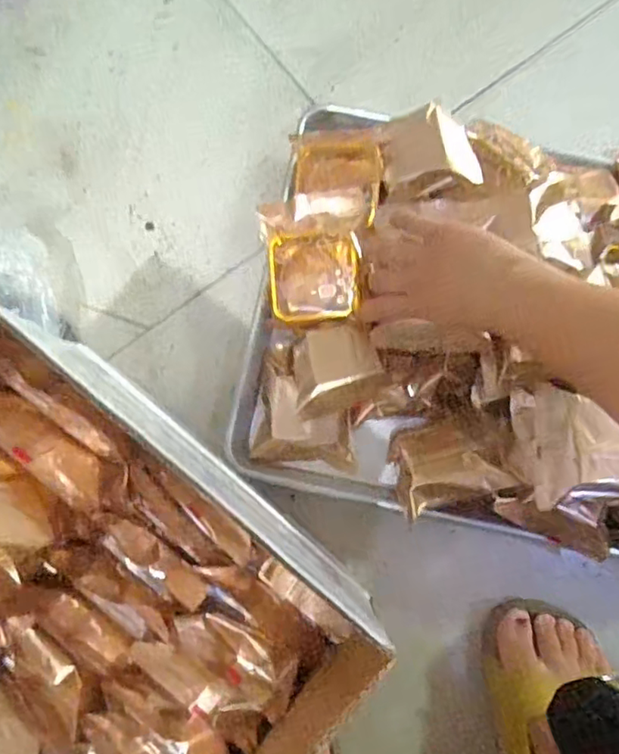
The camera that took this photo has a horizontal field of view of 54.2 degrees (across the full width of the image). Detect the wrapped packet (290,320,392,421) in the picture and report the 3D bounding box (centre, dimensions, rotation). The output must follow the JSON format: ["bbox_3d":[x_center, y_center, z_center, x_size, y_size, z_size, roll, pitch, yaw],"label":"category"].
[{"bbox_3d":[0.025,-0.009,0.594,0.088,0.029,0.080,-17,78,-4],"label":"wrapped packet"}]

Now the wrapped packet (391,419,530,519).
[{"bbox_3d":[0.135,0.081,0.581,0.111,0.027,0.081,-17,62,-2],"label":"wrapped packet"}]

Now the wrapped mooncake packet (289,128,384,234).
[{"bbox_3d":[0.027,-0.198,0.613,0.087,0.033,0.112,1,77,0],"label":"wrapped mooncake packet"}]

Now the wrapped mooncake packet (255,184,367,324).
[{"bbox_3d":[0.007,-0.118,0.605,0.100,0.036,0.126,-5,87,9],"label":"wrapped mooncake packet"}]

